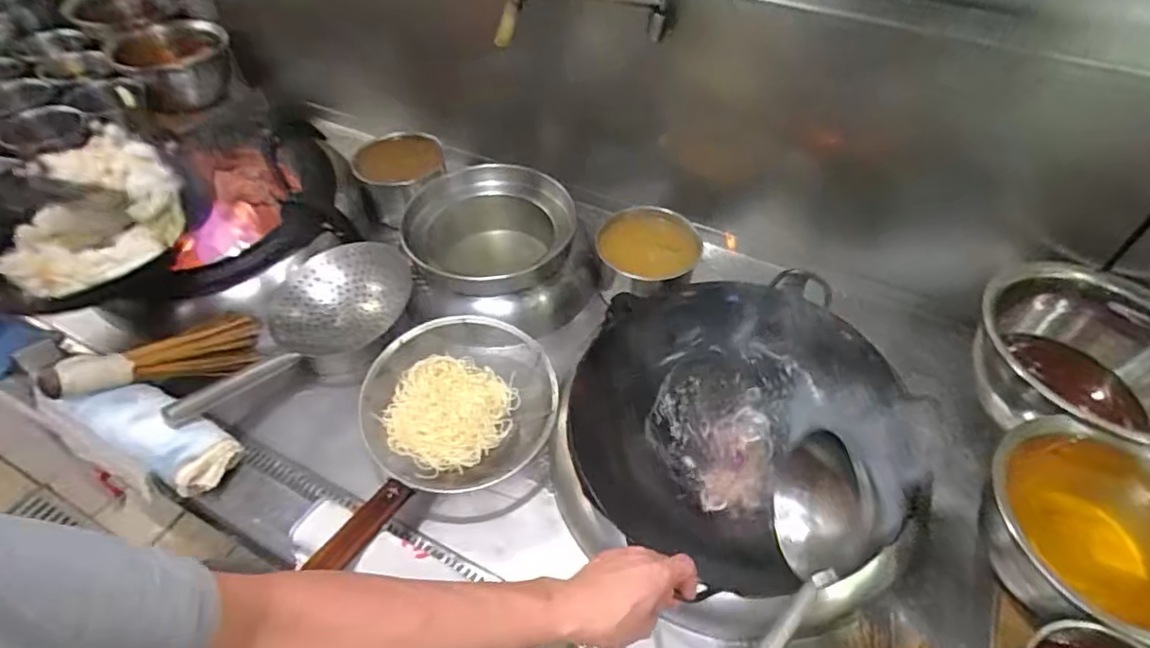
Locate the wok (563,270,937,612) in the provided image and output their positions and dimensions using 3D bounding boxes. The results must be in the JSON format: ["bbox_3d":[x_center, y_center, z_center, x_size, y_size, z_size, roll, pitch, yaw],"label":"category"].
[{"bbox_3d":[0.208,0.124,0.830,0.411,0.126,0.417,2,48,1],"label":"wok"}]

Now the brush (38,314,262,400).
[{"bbox_3d":[-0.641,0.046,0.927,0.116,0.062,0.281,34,31,26],"label":"brush"}]

